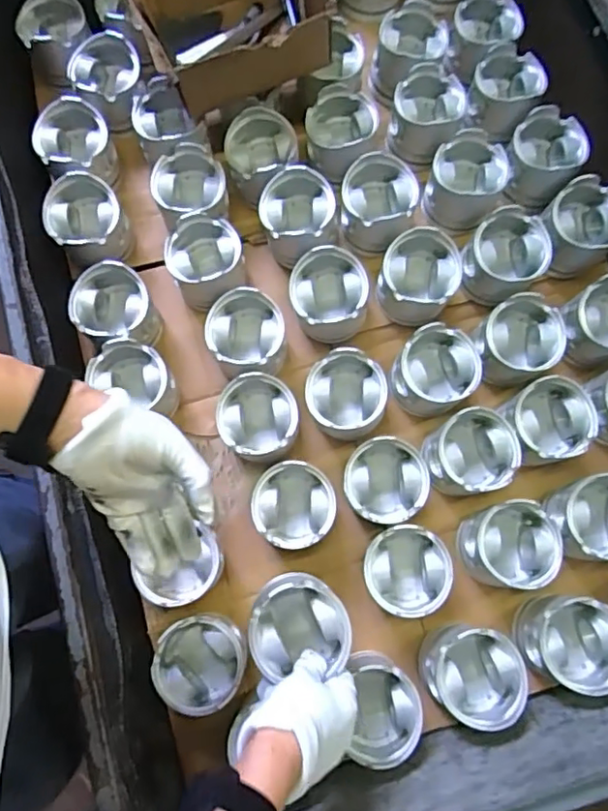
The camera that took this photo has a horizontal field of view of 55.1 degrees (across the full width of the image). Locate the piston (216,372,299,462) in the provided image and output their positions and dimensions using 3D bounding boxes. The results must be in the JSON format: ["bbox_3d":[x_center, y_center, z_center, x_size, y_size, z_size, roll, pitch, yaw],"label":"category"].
[{"bbox_3d":[-0.054,0.017,0.694,0.093,0.067,0.096,0,77,0],"label":"piston"}]

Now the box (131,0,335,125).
[{"bbox_3d":[-0.087,-0.470,0.721,0.209,0.109,0.176,-20,78,-5],"label":"box"}]

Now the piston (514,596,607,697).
[{"bbox_3d":[0.292,0.257,0.641,0.095,0.077,0.094,0,77,0],"label":"piston"}]

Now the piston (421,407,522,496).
[{"bbox_3d":[0.193,0.055,0.690,0.101,0.078,0.095,0,77,0],"label":"piston"}]

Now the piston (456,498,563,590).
[{"bbox_3d":[0.234,0.162,0.680,0.105,0.077,0.098,1,77,0],"label":"piston"}]

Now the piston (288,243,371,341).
[{"bbox_3d":[0.030,-0.134,0.715,0.093,0.067,0.098,-3,77,-1],"label":"piston"}]

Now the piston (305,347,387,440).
[{"bbox_3d":[0.048,-0.012,0.699,0.092,0.074,0.099,0,77,0],"label":"piston"}]

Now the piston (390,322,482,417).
[{"bbox_3d":[0.157,-0.041,0.697,0.092,0.076,0.095,0,77,0],"label":"piston"}]

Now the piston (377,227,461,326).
[{"bbox_3d":[0.140,-0.154,0.723,0.092,0.078,0.098,0,77,0],"label":"piston"}]

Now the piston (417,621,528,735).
[{"bbox_3d":[0.181,0.287,0.632,0.096,0.088,0.092,0,77,0],"label":"piston"}]

